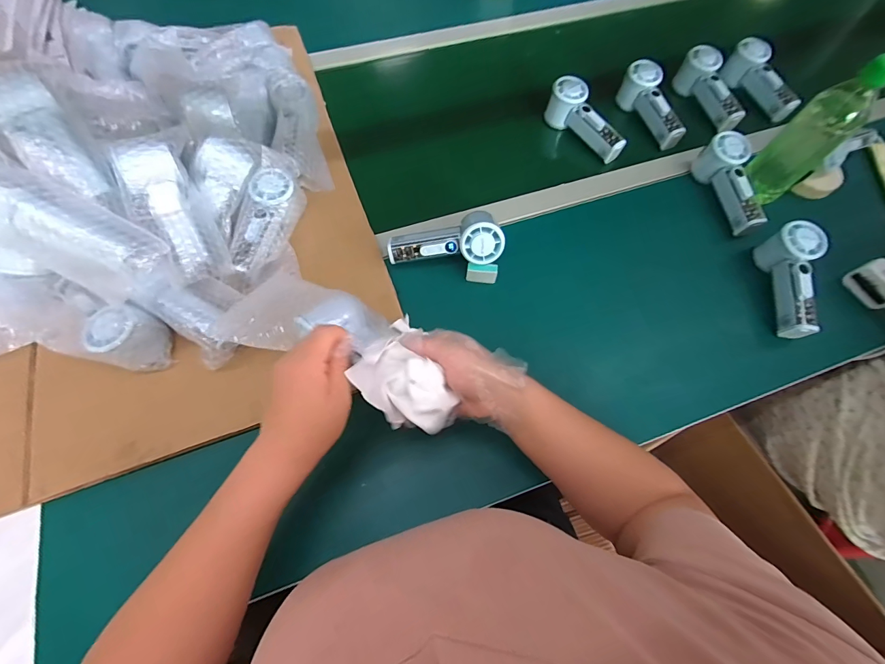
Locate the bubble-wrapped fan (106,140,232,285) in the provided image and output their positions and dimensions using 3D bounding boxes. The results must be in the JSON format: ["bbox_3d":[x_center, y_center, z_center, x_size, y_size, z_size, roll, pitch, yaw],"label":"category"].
[{"bbox_3d":[-0.319,-0.142,0.461,0.072,0.045,0.180,-31,91,-14],"label":"bubble-wrapped fan"}]

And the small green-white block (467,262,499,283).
[{"bbox_3d":[0.054,-0.080,0.532,0.040,0.024,0.016,6,66,1],"label":"small green-white block"}]

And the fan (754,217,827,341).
[{"bbox_3d":[0.493,-0.071,0.552,0.047,0.068,0.160,4,82,0],"label":"fan"}]

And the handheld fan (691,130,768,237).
[{"bbox_3d":[0.452,-0.228,0.610,0.050,0.066,0.157,-14,82,-8],"label":"handheld fan"}]

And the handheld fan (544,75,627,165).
[{"bbox_3d":[0.236,-0.346,0.643,0.045,0.061,0.152,-27,70,-13],"label":"handheld fan"}]

